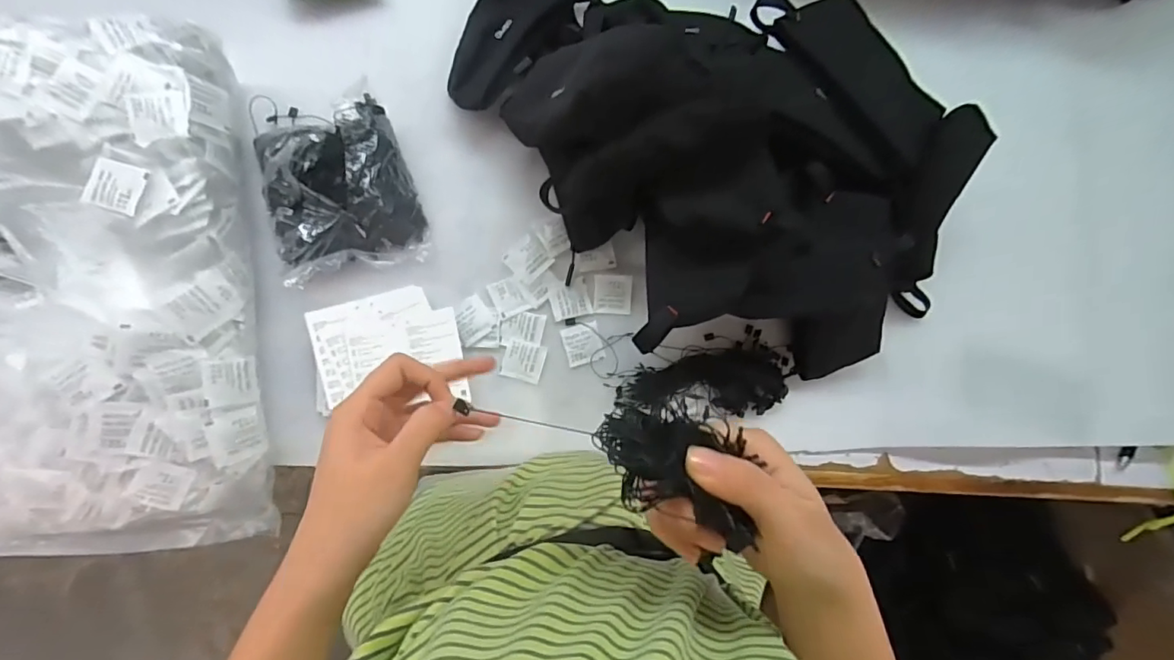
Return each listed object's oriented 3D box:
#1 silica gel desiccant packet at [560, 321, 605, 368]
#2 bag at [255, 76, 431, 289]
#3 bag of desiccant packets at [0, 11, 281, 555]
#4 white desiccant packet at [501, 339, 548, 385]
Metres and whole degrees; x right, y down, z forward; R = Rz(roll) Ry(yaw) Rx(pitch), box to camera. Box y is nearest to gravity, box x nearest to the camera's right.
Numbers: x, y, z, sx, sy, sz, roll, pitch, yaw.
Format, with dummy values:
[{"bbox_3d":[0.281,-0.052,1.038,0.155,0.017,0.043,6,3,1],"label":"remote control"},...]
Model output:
[{"bbox_3d":[-0.004,0.014,0.538,0.038,0.004,0.041,-14,86,-9],"label":"silica gel desiccant packet"},{"bbox_3d":[-0.240,-0.145,0.502,0.131,0.064,0.182,-21,87,-9],"label":"bag"},{"bbox_3d":[-0.470,-0.027,0.444,0.351,0.100,0.443,-6,85,-8],"label":"bag of desiccant packets"},{"bbox_3d":[-0.064,0.031,0.529,0.040,0.004,0.039,17,82,-5],"label":"white desiccant packet"}]

